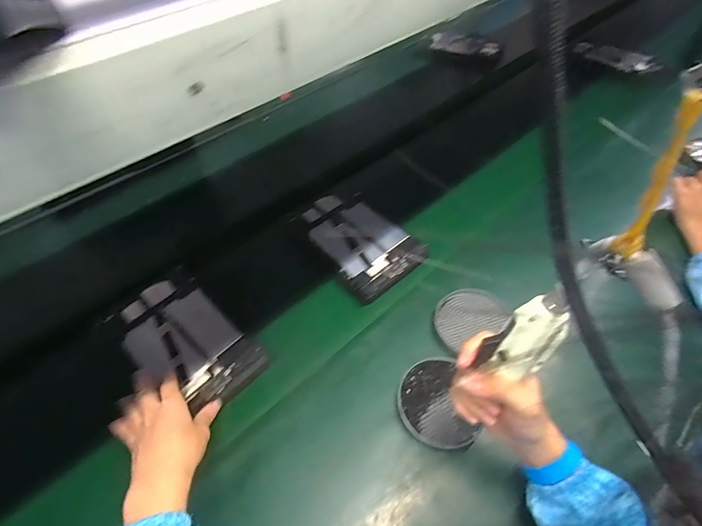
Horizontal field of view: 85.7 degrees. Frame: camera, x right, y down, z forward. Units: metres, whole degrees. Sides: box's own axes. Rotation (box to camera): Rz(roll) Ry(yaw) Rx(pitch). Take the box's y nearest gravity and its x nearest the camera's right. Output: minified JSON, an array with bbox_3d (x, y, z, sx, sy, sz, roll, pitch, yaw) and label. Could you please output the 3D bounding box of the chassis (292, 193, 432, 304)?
[{"bbox_3d":[0.011,-0.049,0.680,0.149,0.013,0.237,-33,58,-20],"label":"chassis"}]

